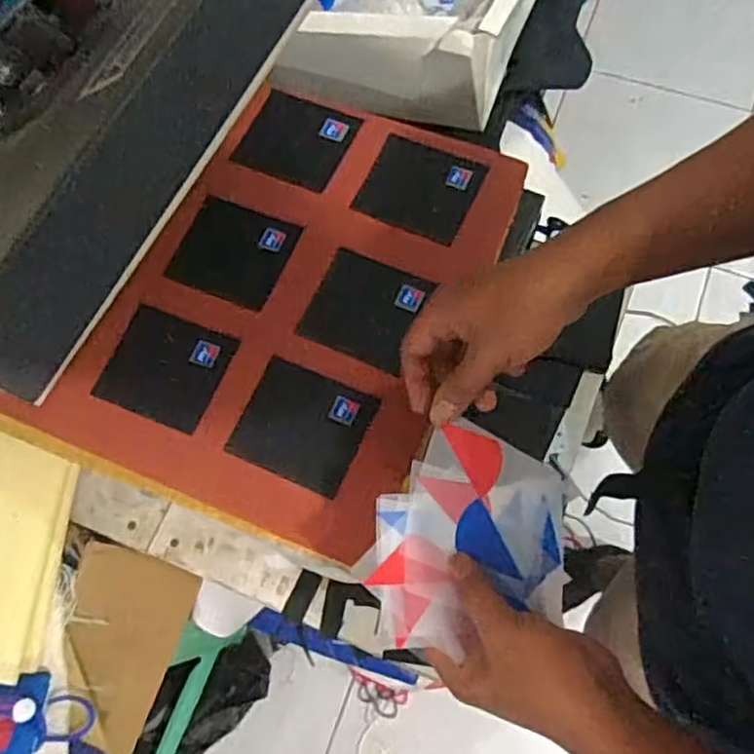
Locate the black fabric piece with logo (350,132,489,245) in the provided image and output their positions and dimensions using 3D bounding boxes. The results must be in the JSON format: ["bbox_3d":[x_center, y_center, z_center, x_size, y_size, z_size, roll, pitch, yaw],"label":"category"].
[{"bbox_3d":[0.040,-0.173,0.610,0.095,0.008,0.085,26,82,7],"label":"black fabric piece with logo"}]

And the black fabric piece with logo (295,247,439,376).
[{"bbox_3d":[-0.008,-0.058,0.570,0.090,0.004,0.090,23,74,9],"label":"black fabric piece with logo"}]

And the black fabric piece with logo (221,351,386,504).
[{"bbox_3d":[-0.060,0.038,0.545,0.099,0.004,0.089,22,74,11],"label":"black fabric piece with logo"}]

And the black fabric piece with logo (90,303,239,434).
[{"bbox_3d":[-0.179,-0.009,0.569,0.097,0.004,0.088,20,75,11],"label":"black fabric piece with logo"}]

